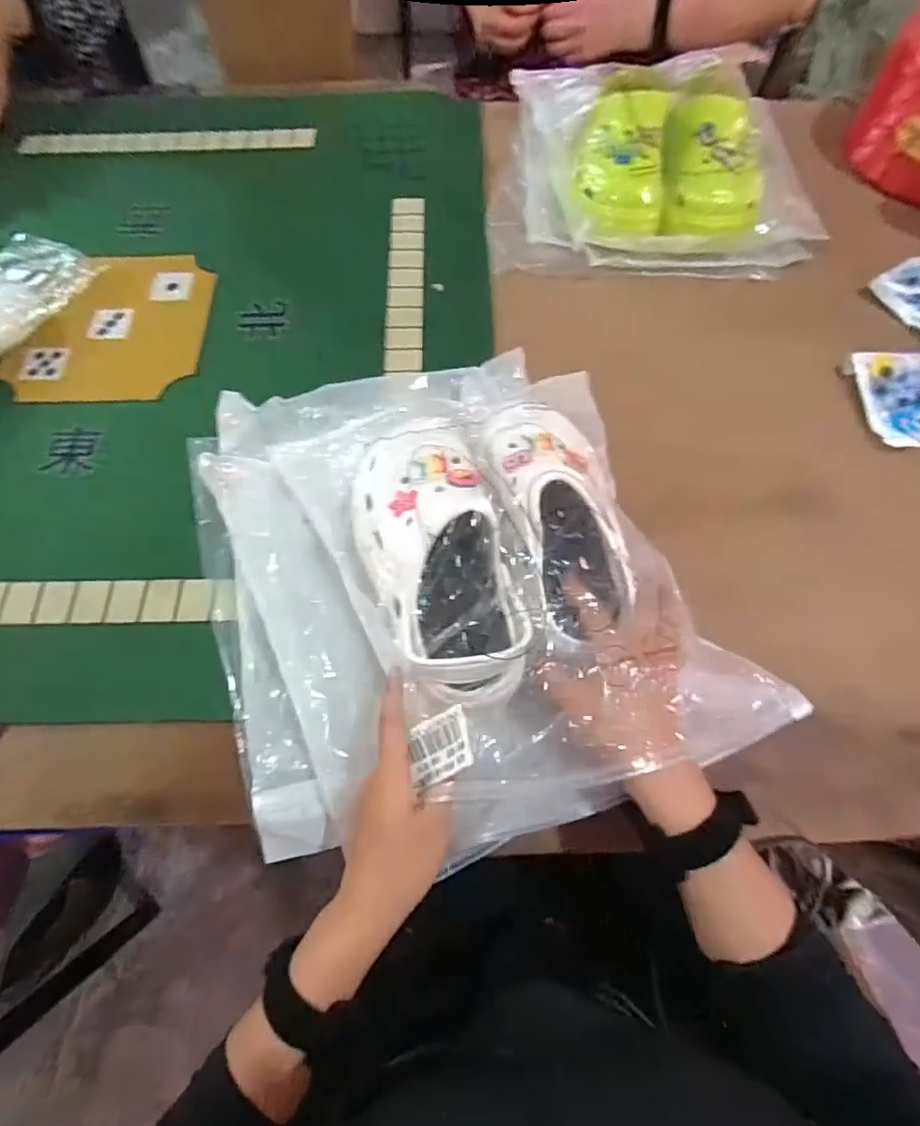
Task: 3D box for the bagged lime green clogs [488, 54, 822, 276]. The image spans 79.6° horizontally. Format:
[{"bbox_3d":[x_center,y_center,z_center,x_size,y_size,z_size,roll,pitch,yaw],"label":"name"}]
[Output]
[{"bbox_3d":[0.232,-0.502,0.668,0.372,0.098,0.308,4,66,0],"label":"bagged lime green clogs"}]

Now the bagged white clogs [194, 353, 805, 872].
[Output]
[{"bbox_3d":[-0.034,-0.016,0.444,0.340,0.116,0.389,-10,67,-6],"label":"bagged white clogs"}]

